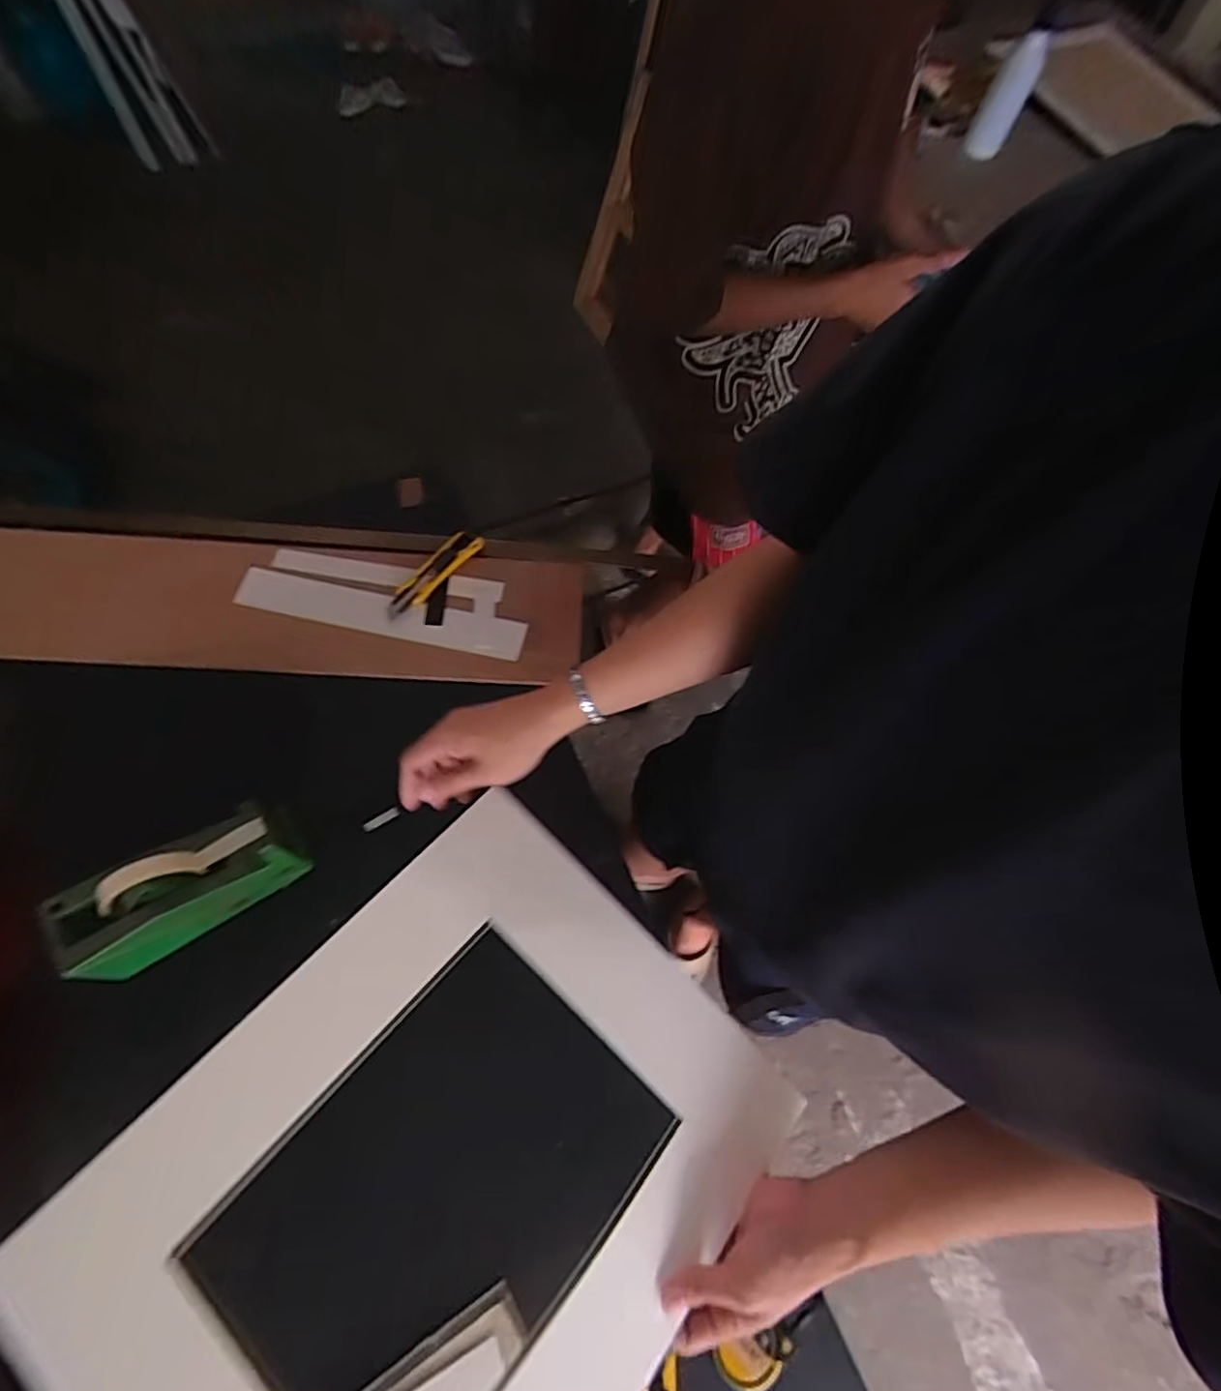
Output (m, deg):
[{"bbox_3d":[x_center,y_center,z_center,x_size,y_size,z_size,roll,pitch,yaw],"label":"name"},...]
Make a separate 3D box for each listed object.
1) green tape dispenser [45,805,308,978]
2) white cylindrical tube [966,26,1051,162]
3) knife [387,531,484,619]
[{"bbox_3d":[-0.409,0.180,0.617,0.203,0.093,0.078,-31,72,-15],"label":"green tape dispenser"},{"bbox_3d":[0.746,-1.129,1.224,0.076,0.188,0.073,33,45,11],"label":"white cylindrical tube"},{"bbox_3d":[-0.228,-0.156,0.832,0.036,0.020,0.151,36,69,12],"label":"knife"}]

